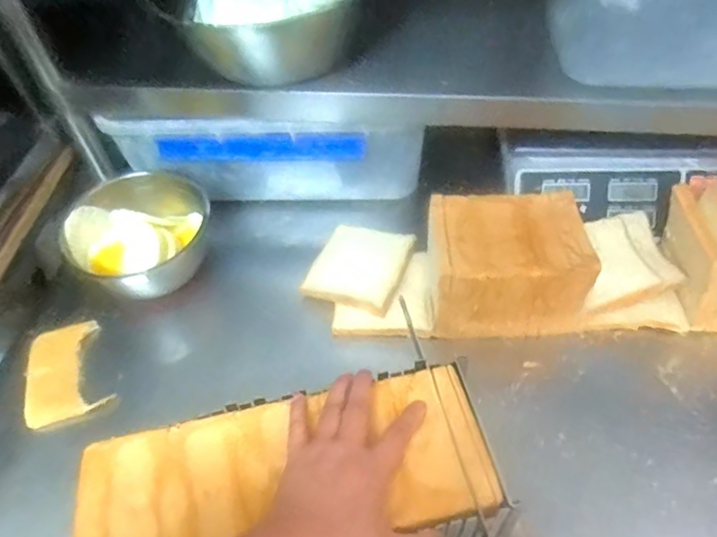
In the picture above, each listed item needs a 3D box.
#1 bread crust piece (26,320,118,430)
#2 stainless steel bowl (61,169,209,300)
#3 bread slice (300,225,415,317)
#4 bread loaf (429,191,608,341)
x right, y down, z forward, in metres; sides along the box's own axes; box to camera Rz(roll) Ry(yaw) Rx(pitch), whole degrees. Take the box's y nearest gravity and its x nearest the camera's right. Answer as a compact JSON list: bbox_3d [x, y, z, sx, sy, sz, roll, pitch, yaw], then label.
[{"bbox_3d":[-0.330,0.117,0.626,0.084,0.020,0.119,-25,54,-14],"label":"bread crust piece"},{"bbox_3d":[-0.261,-0.040,0.674,0.158,0.069,0.158,-2,52,3],"label":"stainless steel bowl"},{"bbox_3d":[0.000,-0.002,0.669,0.106,0.020,0.110,15,55,16],"label":"bread slice"},{"bbox_3d":[0.160,-0.004,0.620,0.168,0.106,0.124,-3,52,2],"label":"bread loaf"}]

